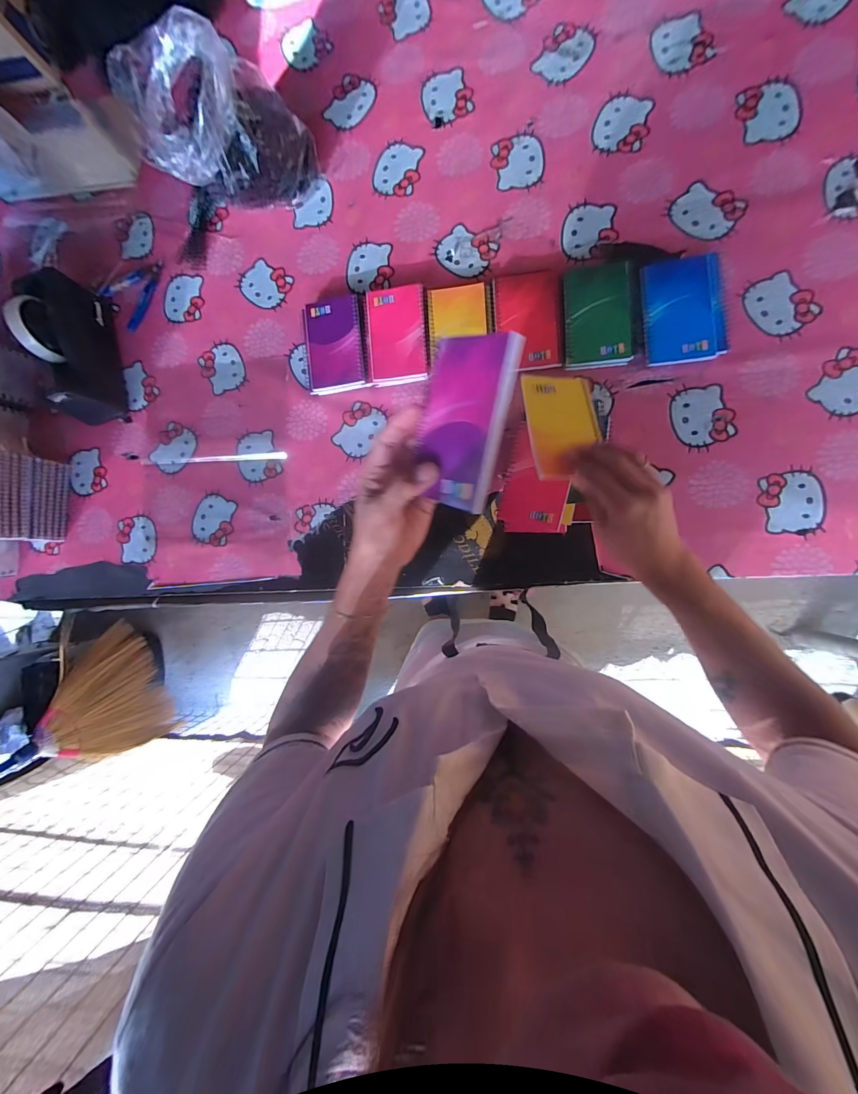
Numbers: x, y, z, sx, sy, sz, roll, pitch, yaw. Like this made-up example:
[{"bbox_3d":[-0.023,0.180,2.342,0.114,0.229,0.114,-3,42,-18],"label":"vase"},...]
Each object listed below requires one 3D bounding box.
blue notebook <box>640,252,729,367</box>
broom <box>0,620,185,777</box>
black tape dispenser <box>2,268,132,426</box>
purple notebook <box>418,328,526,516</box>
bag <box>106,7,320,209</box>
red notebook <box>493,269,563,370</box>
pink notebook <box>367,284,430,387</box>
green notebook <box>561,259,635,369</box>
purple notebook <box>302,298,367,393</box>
[{"bbox_3d":[0.333,-0.309,0.512,0.096,0.019,0.136,-3,87,9],"label":"blue notebook"},{"bbox_3d":[-1.148,0.479,1.121,0.088,0.893,0.428,-12,84,13],"label":"broom"},{"bbox_3d":[-0.561,-0.310,0.604,0.083,0.116,0.210,-11,86,9],"label":"black tape dispenser"},{"bbox_3d":[0.025,-0.098,0.311,0.078,0.013,0.125,27,112,40],"label":"purple notebook"},{"bbox_3d":[-0.278,-0.564,0.534,0.131,0.184,0.177,42,94,8],"label":"bag"},{"bbox_3d":[0.136,-0.311,0.534,0.085,0.006,0.138,-3,86,4],"label":"red notebook"},{"bbox_3d":[-0.044,-0.307,0.567,0.083,0.025,0.133,-4,87,9],"label":"pink notebook"},{"bbox_3d":[0.227,-0.311,0.526,0.084,0.016,0.138,-2,88,9],"label":"green notebook"},{"bbox_3d":[-0.140,-0.300,0.583,0.088,0.025,0.135,-7,87,9],"label":"purple notebook"}]

